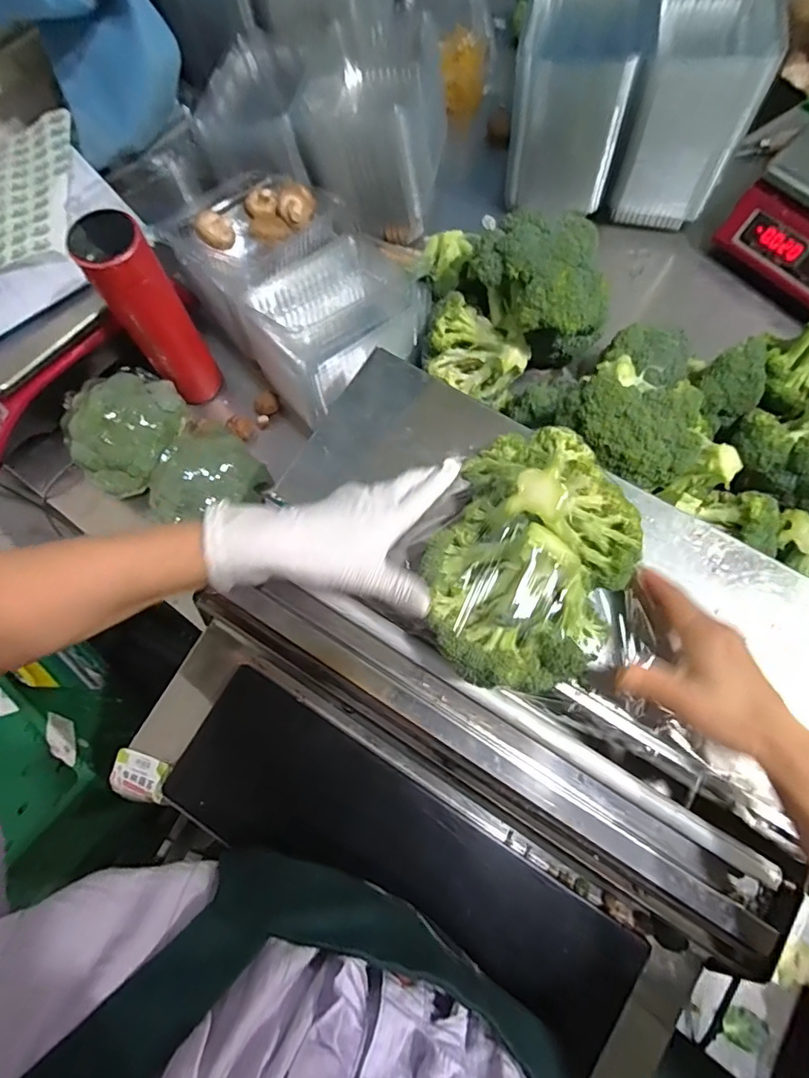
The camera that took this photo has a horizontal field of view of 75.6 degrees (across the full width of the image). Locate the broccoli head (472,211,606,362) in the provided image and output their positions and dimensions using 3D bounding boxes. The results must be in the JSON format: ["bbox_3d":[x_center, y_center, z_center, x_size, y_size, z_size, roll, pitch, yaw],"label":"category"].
[{"bbox_3d":[0.143,-0.256,0.548,0.111,0.130,0.120,0,73,1],"label":"broccoli head"}]

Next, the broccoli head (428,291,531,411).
[{"bbox_3d":[0.079,-0.204,0.574,0.109,0.084,0.073,28,75,9],"label":"broccoli head"}]

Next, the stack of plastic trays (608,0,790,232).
[{"bbox_3d":[0.339,-0.534,0.638,0.139,0.180,0.186,15,74,6],"label":"stack of plastic trays"}]

